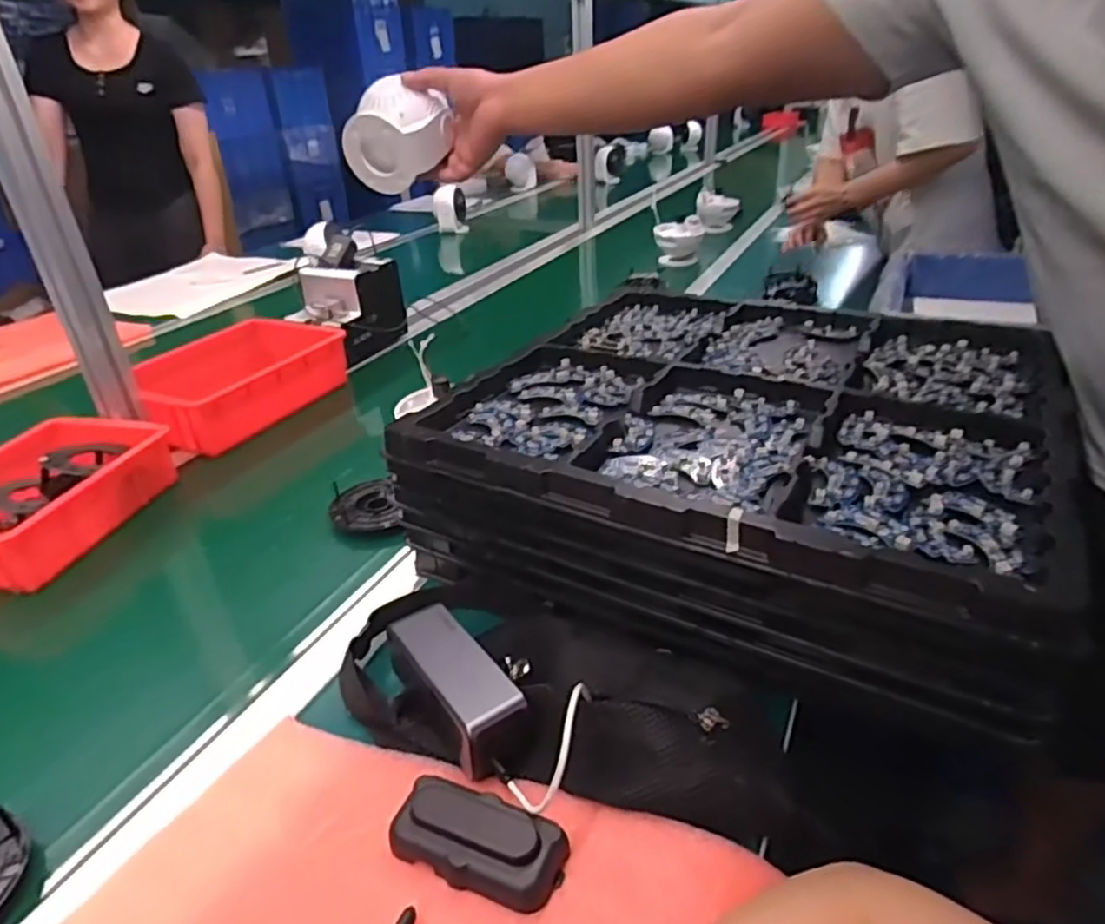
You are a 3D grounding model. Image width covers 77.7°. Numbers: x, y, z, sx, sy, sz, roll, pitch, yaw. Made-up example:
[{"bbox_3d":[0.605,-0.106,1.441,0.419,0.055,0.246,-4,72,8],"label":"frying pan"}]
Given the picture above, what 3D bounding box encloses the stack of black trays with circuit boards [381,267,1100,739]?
[{"bbox_3d":[0.210,-0.033,0.714,0.515,0.136,0.518,15,34,28],"label":"stack of black trays with circuit boards"}]

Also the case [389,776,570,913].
[{"bbox_3d":[-0.045,0.229,0.419,0.102,0.025,0.052,12,33,25],"label":"case"}]

